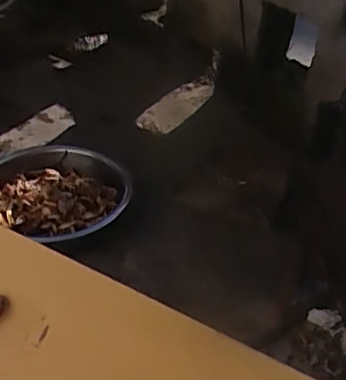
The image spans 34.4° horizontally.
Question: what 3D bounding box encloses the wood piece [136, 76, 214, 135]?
[{"bbox_3d":[0.008,-0.270,1.789,0.094,0.069,0.366,25,43,25],"label":"wood piece"}]

